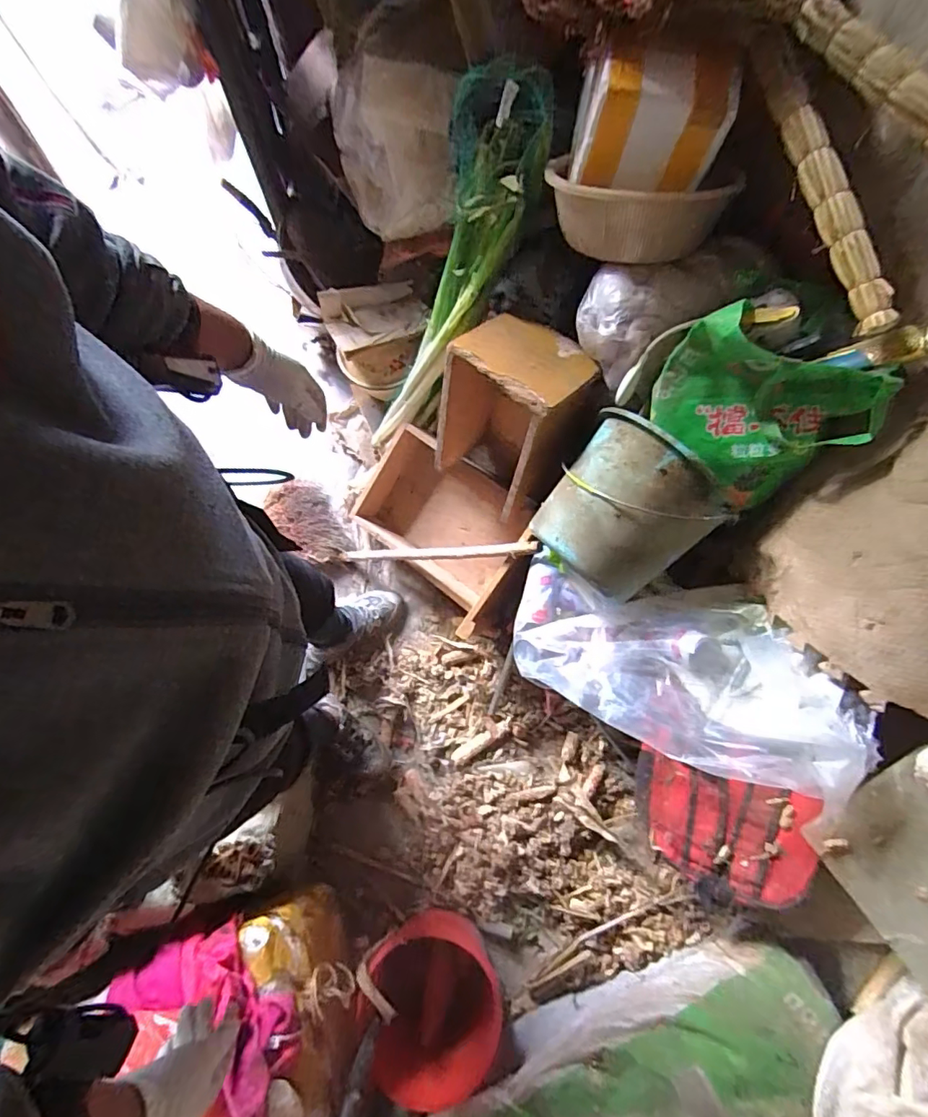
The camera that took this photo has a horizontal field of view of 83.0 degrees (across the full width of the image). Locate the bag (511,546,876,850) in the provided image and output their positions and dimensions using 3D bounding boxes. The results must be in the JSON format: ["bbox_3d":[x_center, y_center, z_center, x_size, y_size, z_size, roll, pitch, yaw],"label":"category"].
[{"bbox_3d":[0.338,0.165,0.890,0.582,0.114,0.306,24,71,32],"label":"bag"}]

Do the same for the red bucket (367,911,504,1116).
[{"bbox_3d":[-0.049,0.833,1.011,0.224,0.231,0.244,0,70,1],"label":"red bucket"}]

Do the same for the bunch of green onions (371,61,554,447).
[{"bbox_3d":[-0.045,-0.546,1.111,0.105,0.799,0.233,-26,69,-36],"label":"bunch of green onions"}]

